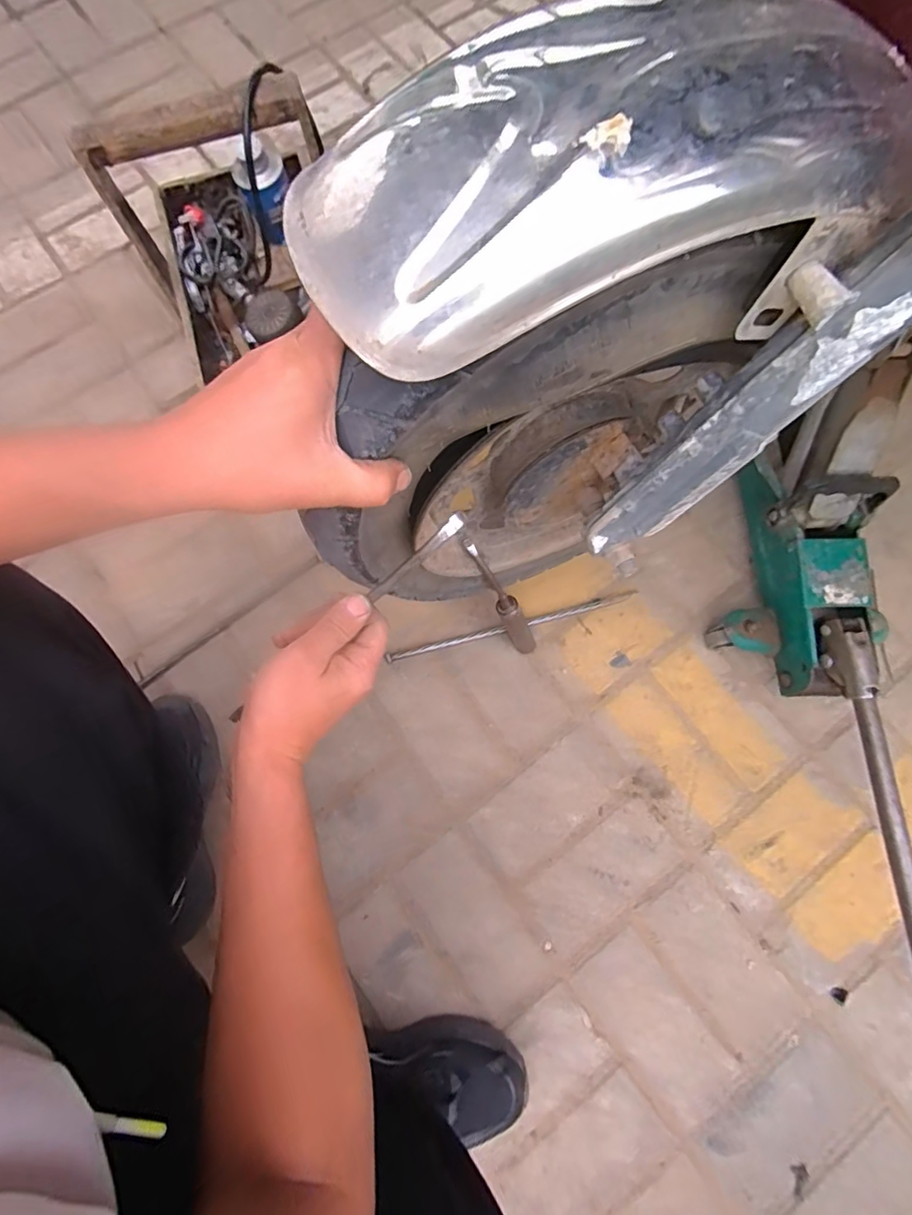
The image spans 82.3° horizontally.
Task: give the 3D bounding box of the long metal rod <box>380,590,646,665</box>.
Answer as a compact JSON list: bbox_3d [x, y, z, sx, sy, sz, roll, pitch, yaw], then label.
[{"bbox_3d":[0.074,0.023,0.673,0.331,0.011,0.010,-15,77,-2],"label":"long metal rod"}]

